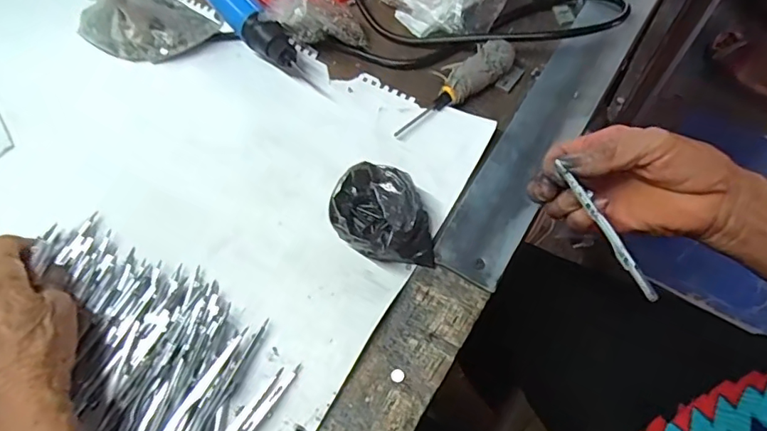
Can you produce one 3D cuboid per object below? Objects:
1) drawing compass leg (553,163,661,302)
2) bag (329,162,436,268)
[{"bbox_3d":[0.130,0.009,0.302,0.006,0.007,0.093,-18,57,-6],"label":"drawing compass leg"},{"bbox_3d":[-0.002,-0.001,0.371,0.066,0.031,0.071,-9,62,-1],"label":"bag"}]

